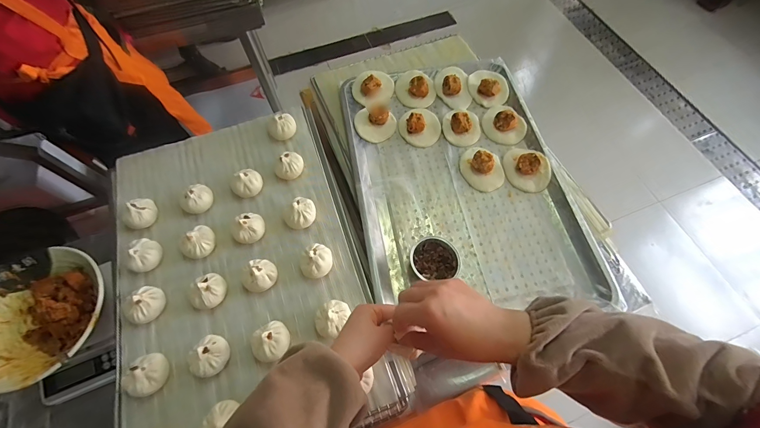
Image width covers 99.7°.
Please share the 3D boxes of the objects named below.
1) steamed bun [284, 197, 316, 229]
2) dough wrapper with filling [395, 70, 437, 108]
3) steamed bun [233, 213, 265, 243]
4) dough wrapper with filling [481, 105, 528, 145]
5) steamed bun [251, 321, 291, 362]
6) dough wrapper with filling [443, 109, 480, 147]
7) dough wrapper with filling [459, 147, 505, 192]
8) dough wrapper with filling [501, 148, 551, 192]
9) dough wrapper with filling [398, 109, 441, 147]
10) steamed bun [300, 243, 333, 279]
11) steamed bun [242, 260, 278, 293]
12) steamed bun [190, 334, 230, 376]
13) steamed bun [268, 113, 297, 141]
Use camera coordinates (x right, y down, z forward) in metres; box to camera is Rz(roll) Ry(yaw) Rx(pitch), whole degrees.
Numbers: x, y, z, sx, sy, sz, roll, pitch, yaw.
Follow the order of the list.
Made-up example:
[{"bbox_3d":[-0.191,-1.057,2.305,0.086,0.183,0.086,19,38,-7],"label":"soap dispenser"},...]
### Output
[{"bbox_3d":[-0.141,-0.002,0.569,0.053,0.042,0.054,0,65,0],"label":"steamed bun"},{"bbox_3d":[0.081,-0.284,0.715,0.088,0.042,0.085,4,65,3],"label":"dough wrapper with filling"},{"bbox_3d":[-0.230,0.024,0.560,0.055,0.045,0.055,0,65,0],"label":"steamed bun"},{"bbox_3d":[0.267,-0.197,0.675,0.094,0.039,0.089,0,65,0],"label":"dough wrapper with filling"},{"bbox_3d":[-0.162,0.191,0.479,0.052,0.044,0.053,0,65,0],"label":"steamed bun"},{"bbox_3d":[0.175,-0.192,0.676,0.078,0.039,0.091,8,65,4],"label":"dough wrapper with filling"},{"bbox_3d":[0.203,-0.097,0.631,0.083,0.034,0.099,-4,65,-1],"label":"dough wrapper with filling"},{"bbox_3d":[0.290,-0.094,0.629,0.086,0.040,0.093,8,65,4],"label":"dough wrapper with filling"},{"bbox_3d":[0.085,-0.192,0.676,0.089,0.038,0.095,4,65,2],"label":"dough wrapper with filling"},{"bbox_3d":[-0.104,0.078,0.531,0.053,0.042,0.057,0,65,0],"label":"steamed bun"},{"bbox_3d":[-0.194,0.102,0.523,0.045,0.042,0.050,14,66,7],"label":"steamed bun"},{"bbox_3d":[-0.251,0.208,0.474,0.055,0.040,0.057,0,65,0],"label":"steamed bun"},{"bbox_3d":[-0.194,-0.174,0.641,0.053,0.033,0.043,-23,67,-10],"label":"steamed bun"}]

